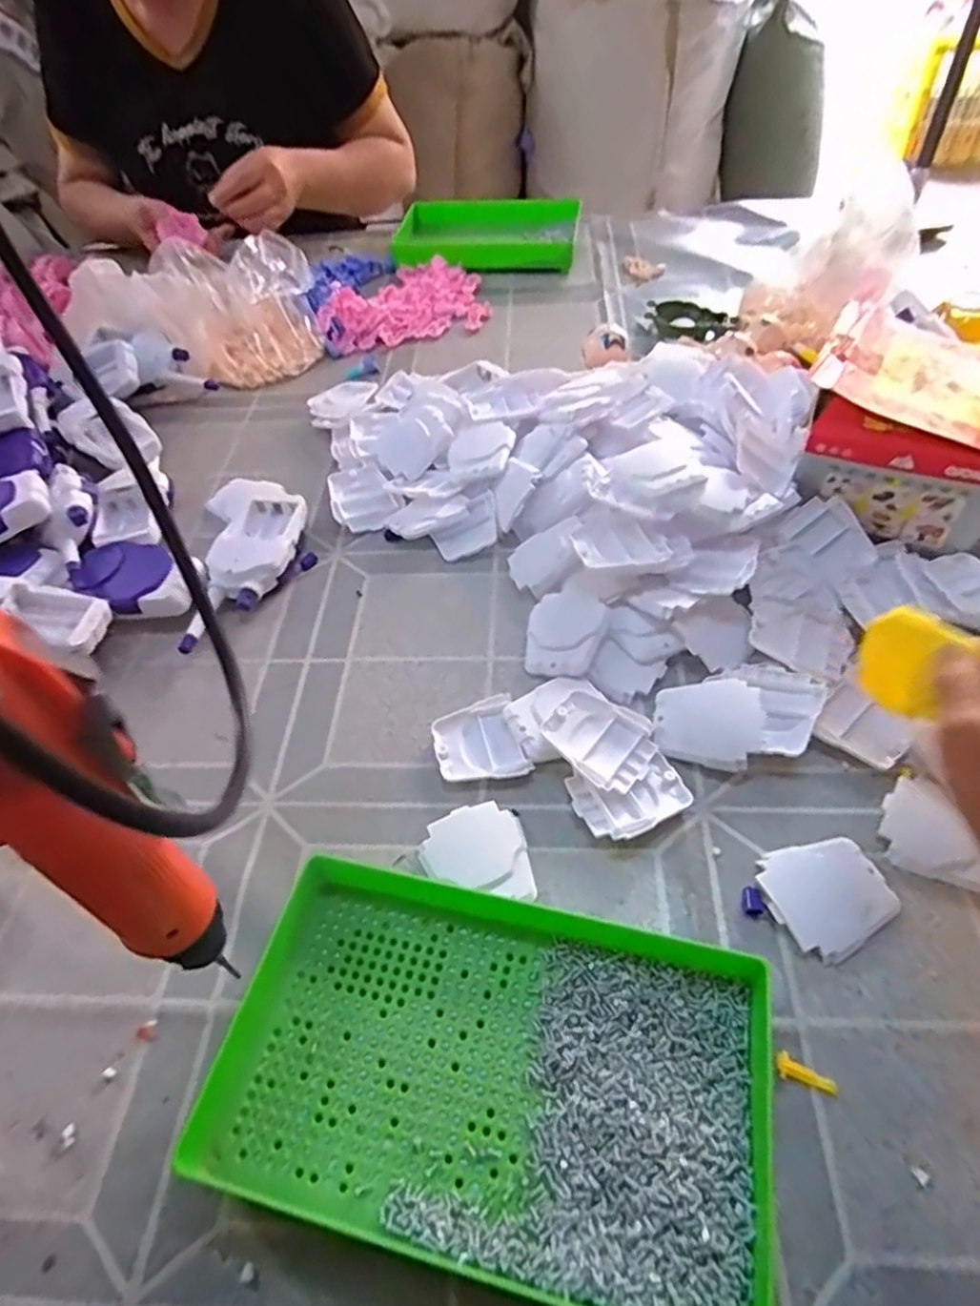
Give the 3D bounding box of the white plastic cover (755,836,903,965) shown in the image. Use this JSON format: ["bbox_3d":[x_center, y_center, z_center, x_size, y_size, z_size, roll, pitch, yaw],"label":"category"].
[{"bbox_3d":[0.189,0.134,0.391,0.067,0.007,0.061,-25,52,-14],"label":"white plastic cover"}]

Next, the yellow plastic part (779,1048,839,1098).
[{"bbox_3d":[0.154,0.206,0.336,0.028,0.004,0.011,25,57,25],"label":"yellow plastic part"}]

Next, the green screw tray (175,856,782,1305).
[{"bbox_3d":[0.002,0.196,0.323,0.250,0.030,0.147,8,52,13],"label":"green screw tray"}]

